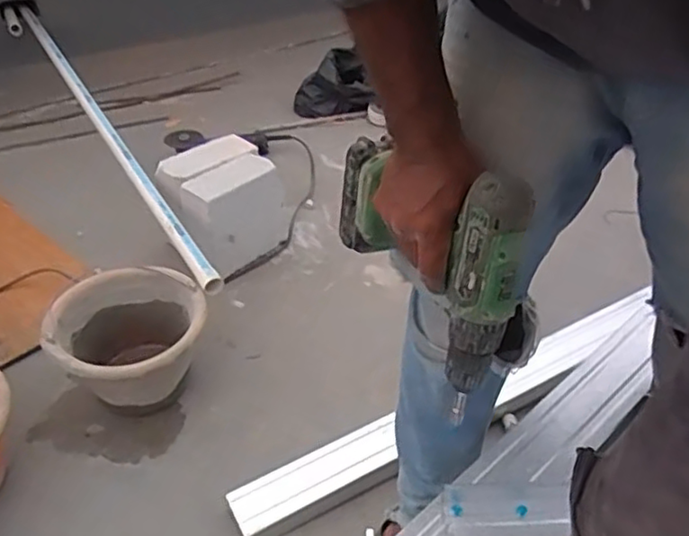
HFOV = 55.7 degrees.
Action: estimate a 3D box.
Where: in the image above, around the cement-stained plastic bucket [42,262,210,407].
[{"bbox_3d":[-0.352,0.139,1.100,0.240,0.180,0.235,0,38,0],"label":"cement-stained plastic bucket"}]

